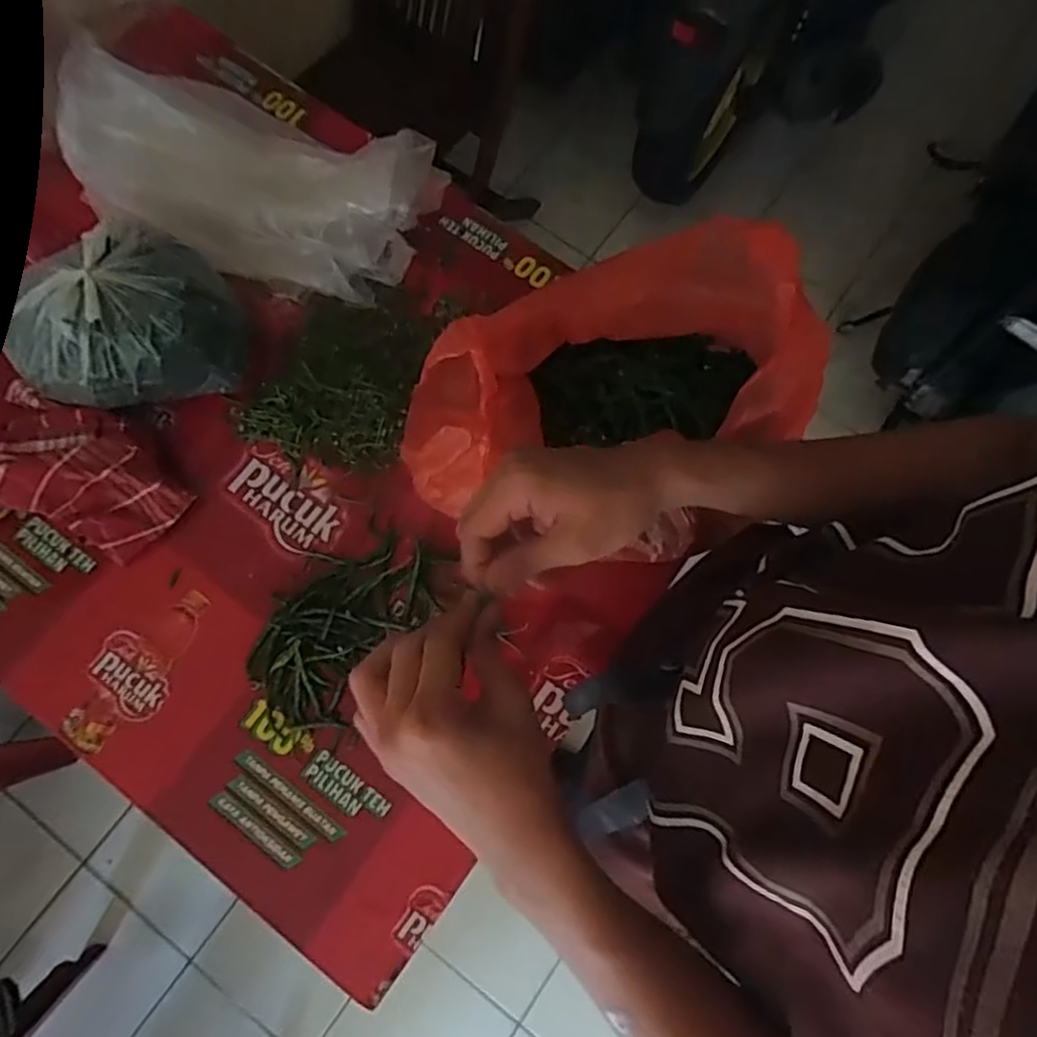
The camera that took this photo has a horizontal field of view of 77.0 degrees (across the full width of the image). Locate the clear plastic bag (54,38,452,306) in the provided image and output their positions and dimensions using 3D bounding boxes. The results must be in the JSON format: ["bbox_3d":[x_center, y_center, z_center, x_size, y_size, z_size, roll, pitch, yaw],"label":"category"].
[{"bbox_3d":[-0.342,-0.429,0.799,0.448,0.112,0.219,23,77,4],"label":"clear plastic bag"}]

